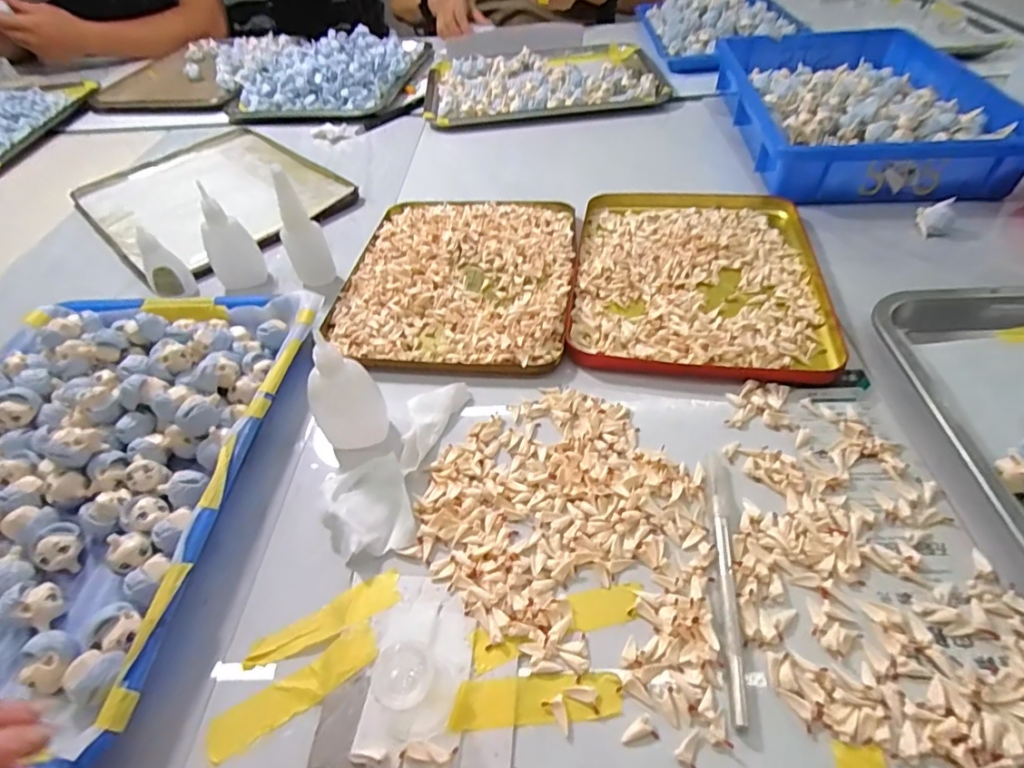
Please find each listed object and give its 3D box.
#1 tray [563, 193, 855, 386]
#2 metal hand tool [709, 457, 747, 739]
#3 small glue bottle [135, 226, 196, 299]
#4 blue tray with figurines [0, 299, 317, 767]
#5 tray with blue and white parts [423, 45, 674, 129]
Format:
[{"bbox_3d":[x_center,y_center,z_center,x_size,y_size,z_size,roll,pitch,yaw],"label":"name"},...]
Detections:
[{"bbox_3d":[0.160,-0.105,0.458,0.202,0.016,0.256,5,47,10],"label":"tray"},{"bbox_3d":[0.116,0.099,0.279,0.010,0.006,0.143,5,47,9],"label":"metal hand tool"},{"bbox_3d":[-0.320,-0.109,0.478,0.029,0.058,0.024,-17,47,-11],"label":"small glue bottle"},{"bbox_3d":[-0.291,0.050,0.341,0.251,0.035,0.332,0,47,5],"label":"blue tray with figurines"},{"bbox_3d":[0.047,-0.463,0.793,0.346,0.025,0.246,-6,46,0],"label":"tray with blue and white parts"}]

